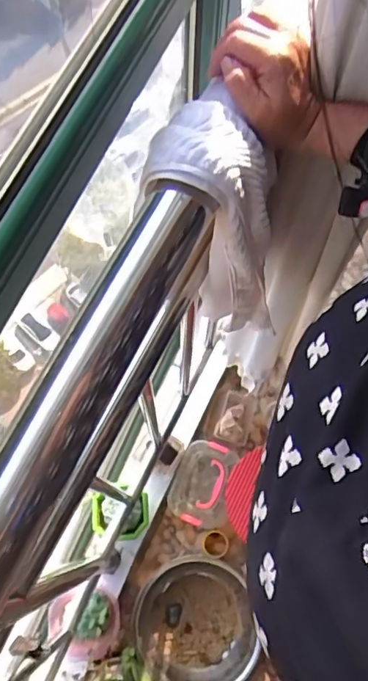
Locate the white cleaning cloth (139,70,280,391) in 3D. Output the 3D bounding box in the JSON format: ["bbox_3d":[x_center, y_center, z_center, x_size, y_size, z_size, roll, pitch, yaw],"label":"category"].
[{"bbox_3d":[0.040,-0.095,0.582,0.102,0.305,0.088,-34,57,-11],"label":"white cleaning cloth"}]

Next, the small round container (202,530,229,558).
[{"bbox_3d":[0.078,0.498,1.321,0.063,0.063,0.062,33,74,10],"label":"small round container"}]

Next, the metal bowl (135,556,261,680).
[{"bbox_3d":[0.027,0.660,1.259,0.273,0.095,0.279,0,71,0],"label":"metal bowl"}]

